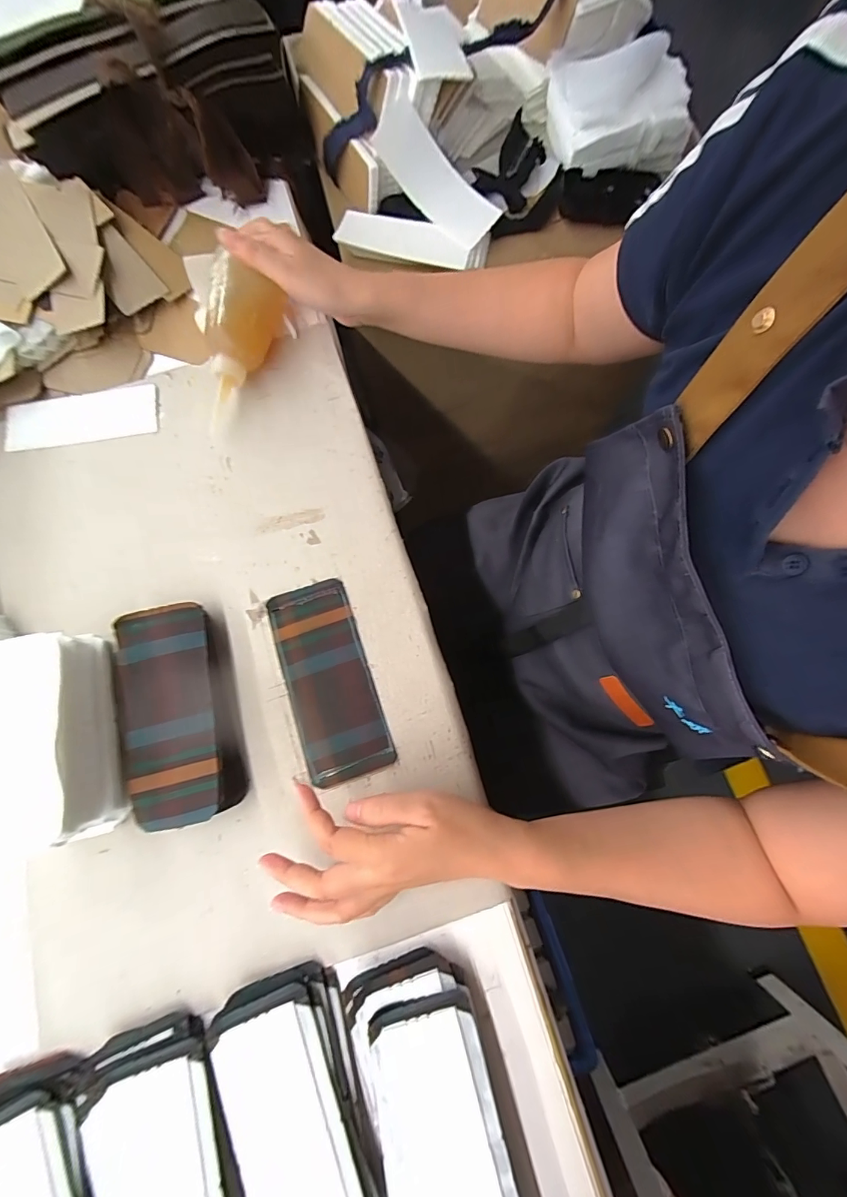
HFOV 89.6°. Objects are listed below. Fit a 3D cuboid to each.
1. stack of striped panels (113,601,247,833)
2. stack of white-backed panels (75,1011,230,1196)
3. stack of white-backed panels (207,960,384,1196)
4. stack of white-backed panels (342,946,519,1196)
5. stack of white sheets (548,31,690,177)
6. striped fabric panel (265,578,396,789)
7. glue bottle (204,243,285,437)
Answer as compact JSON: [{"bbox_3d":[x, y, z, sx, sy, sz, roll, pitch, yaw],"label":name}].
[{"bbox_3d":[-0.197,0.089,0.350,0.086,0.026,0.169,-15,76,-2],"label":"stack of striped panels"},{"bbox_3d":[-0.171,0.391,0.285,0.083,0.025,0.177,-19,76,-3],"label":"stack of white-backed panels"},{"bbox_3d":[-0.086,0.354,0.286,0.083,0.025,0.167,-17,76,-2],"label":"stack of white-backed panels"},{"bbox_3d":[0.008,0.346,0.283,0.084,0.024,0.182,-18,76,-2],"label":"stack of white-backed panels"},{"bbox_3d":[0.216,-0.555,0.480,0.142,0.065,0.119,-12,76,-1],"label":"stack of white sheets"},{"bbox_3d":[-0.081,0.067,0.360,0.070,0.004,0.164,-19,76,-3],"label":"striped fabric panel"},{"bbox_3d":[-0.179,-0.242,0.406,0.047,0.054,0.148,22,103,5],"label":"glue bottle"}]

